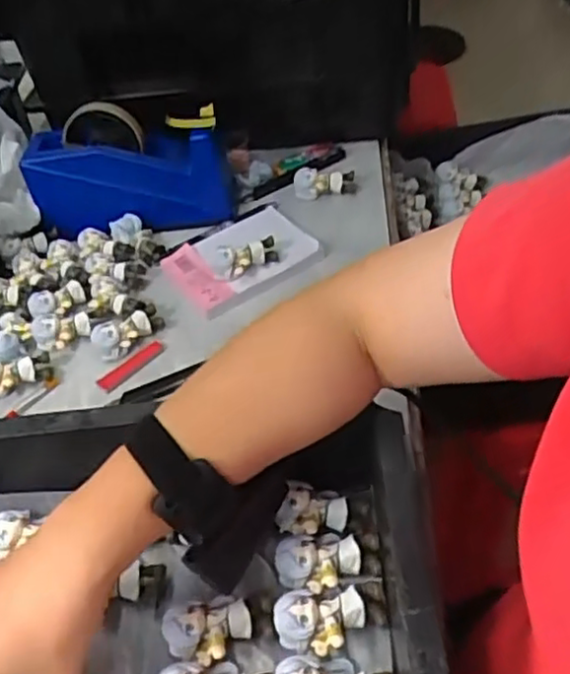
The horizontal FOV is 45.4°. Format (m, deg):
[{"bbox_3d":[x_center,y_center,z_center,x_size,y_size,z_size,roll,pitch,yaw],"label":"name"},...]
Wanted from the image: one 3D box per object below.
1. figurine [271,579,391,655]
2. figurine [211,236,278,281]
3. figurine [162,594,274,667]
[{"bbox_3d":[0.027,0.166,0.401,0.065,0.022,0.038,-6,44,4],"label":"figurine"},{"bbox_3d":[-0.038,-0.073,0.644,0.062,0.030,0.027,-13,44,-4],"label":"figurine"},{"bbox_3d":[-0.039,0.175,0.406,0.064,0.023,0.034,-15,44,-5],"label":"figurine"}]

